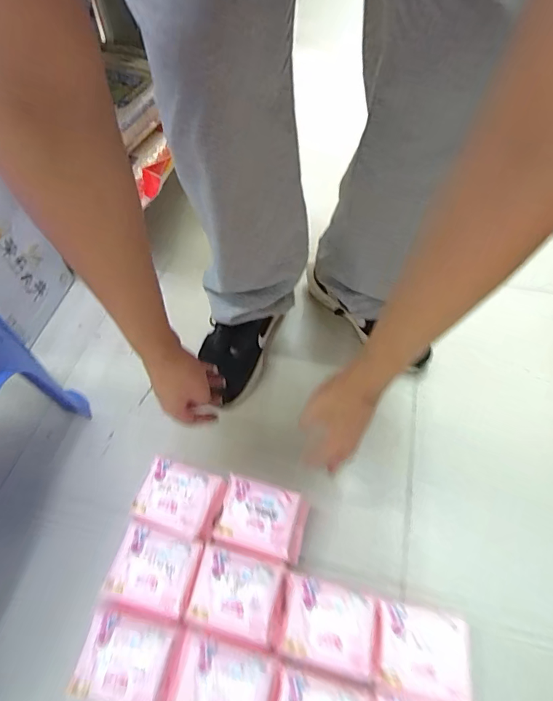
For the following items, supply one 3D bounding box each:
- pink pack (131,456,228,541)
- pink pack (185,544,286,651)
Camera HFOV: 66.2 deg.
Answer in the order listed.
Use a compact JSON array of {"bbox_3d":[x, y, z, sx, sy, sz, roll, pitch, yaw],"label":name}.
[{"bbox_3d":[-0.130,0.201,0.577,0.106,0.045,0.088,14,57,8],"label":"pink pack"},{"bbox_3d":[-0.043,0.292,0.507,0.109,0.036,0.081,14,57,8],"label":"pink pack"}]

